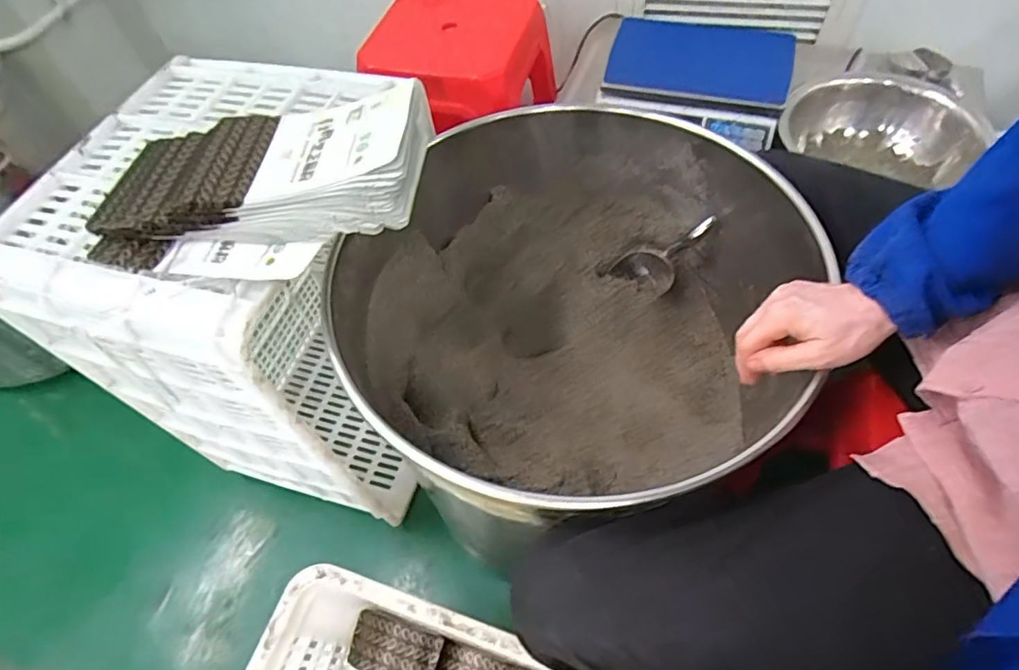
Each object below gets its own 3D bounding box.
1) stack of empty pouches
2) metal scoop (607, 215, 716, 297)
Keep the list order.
[{"bbox_3d":[-0.243,-0.153,0.530,0.329,0.067,0.215,-7,56,0],"label":"stack of empty pouches"},{"bbox_3d":[0.227,-0.115,0.787,0.085,0.171,0.039,30,59,-13],"label":"metal scoop"}]

